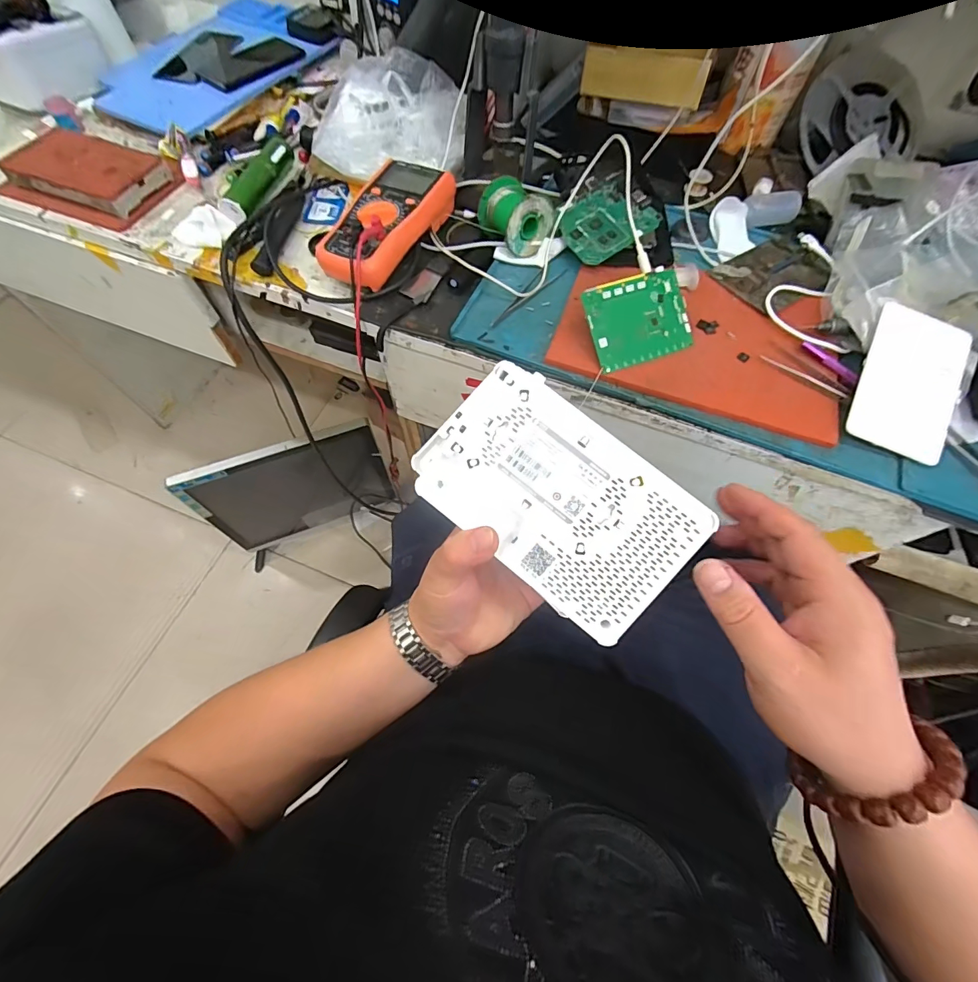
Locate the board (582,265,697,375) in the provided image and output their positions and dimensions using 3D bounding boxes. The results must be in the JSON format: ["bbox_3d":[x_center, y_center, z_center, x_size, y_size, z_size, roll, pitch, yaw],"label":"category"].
[{"bbox_3d":[0.153,-0.174,0.445,0.113,0.006,0.081,-23,99,-14],"label":"board"}]

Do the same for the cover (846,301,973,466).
[{"bbox_3d":[0.396,-0.104,0.414,0.091,0.008,0.142,23,83,0],"label":"cover"}]

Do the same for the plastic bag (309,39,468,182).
[{"bbox_3d":[-0.126,-0.466,0.561,0.191,0.078,0.154,-1,64,-2],"label":"plastic bag"}]

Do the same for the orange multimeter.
[{"bbox_3d":[-0.118,-0.305,0.503,0.091,0.052,0.192,22,65,9],"label":"orange multimeter"}]

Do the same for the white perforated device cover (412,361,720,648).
[{"bbox_3d":[0.041,0.004,0.279,0.167,0.012,0.104,40,99,7],"label":"white perforated device cover"}]

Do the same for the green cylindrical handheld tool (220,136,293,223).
[{"bbox_3d":[-0.297,-0.402,0.564,0.030,0.029,0.156,11,67,6],"label":"green cylindrical handheld tool"}]

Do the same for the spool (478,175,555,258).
[{"bbox_3d":[0.031,-0.316,0.504,0.063,0.055,0.076,-29,68,-15],"label":"spool"}]

